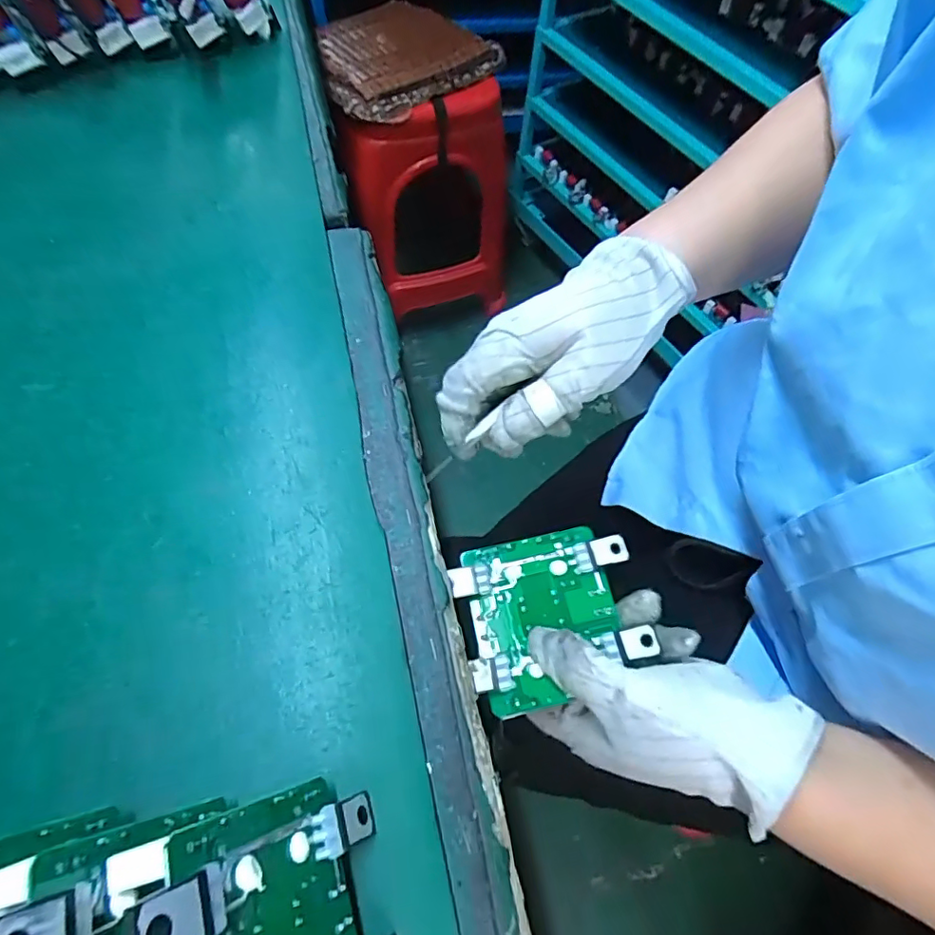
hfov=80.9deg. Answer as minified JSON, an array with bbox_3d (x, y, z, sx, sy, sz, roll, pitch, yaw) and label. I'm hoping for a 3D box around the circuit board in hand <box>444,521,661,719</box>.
[{"bbox_3d":[0.042,0.073,0.281,0.090,0.016,0.082,-10,64,-9],"label":"circuit board in hand"}]

